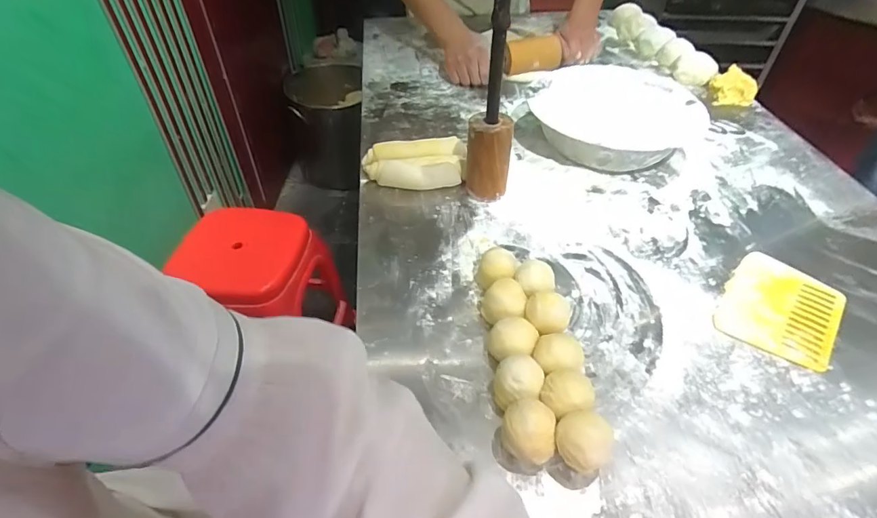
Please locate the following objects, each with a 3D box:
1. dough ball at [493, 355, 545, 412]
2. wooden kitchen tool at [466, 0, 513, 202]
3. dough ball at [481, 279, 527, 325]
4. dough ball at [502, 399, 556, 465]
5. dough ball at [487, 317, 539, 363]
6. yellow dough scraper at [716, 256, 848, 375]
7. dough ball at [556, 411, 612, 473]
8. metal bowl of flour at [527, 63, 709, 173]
[{"bbox_3d":[0.079,0.125,0.450,0.044,0.044,0.053,12,47,11],"label":"dough ball"},{"bbox_3d":[0.073,-0.222,0.589,0.061,0.341,0.055,8,46,8],"label":"wooden kitchen tool"},{"bbox_3d":[0.076,0.056,0.521,0.046,0.044,0.044,0,45,0],"label":"dough ball"},{"bbox_3d":[0.082,0.159,0.415,0.046,0.050,0.045,0,45,0],"label":"dough ball"},{"bbox_3d":[0.078,0.091,0.487,0.050,0.042,0.044,8,46,8],"label":"dough ball"},{"bbox_3d":[0.412,0.058,0.545,0.117,0.008,0.159,31,53,26],"label":"yellow dough scraper"},{"bbox_3d":[0.128,0.164,0.405,0.046,0.056,0.042,0,45,0],"label":"dough ball"},{"bbox_3d":[0.293,-0.242,0.788,0.244,0.085,0.244,0,45,0],"label":"metal bowl of flour"}]

